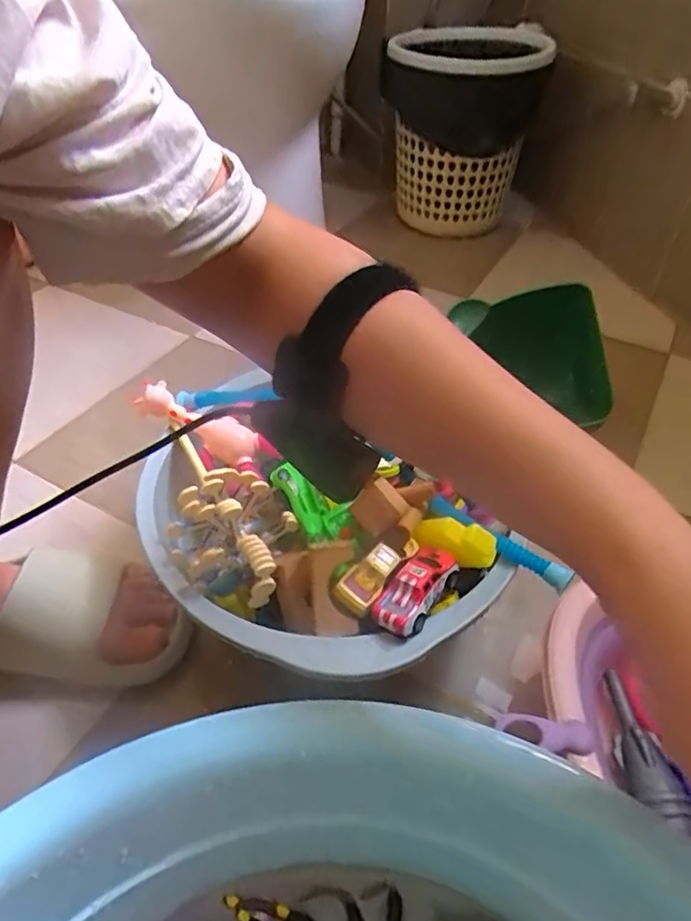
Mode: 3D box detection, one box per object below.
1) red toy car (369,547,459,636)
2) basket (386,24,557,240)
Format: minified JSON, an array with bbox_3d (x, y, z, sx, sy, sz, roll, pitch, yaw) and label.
[{"bbox_3d":[0.047,0.087,0.392,0.031,0.026,0.067,29,52,28],"label":"red toy car"},{"bbox_3d":[0.197,-0.584,1.032,0.256,0.294,0.260,16,47,17],"label":"basket"}]

